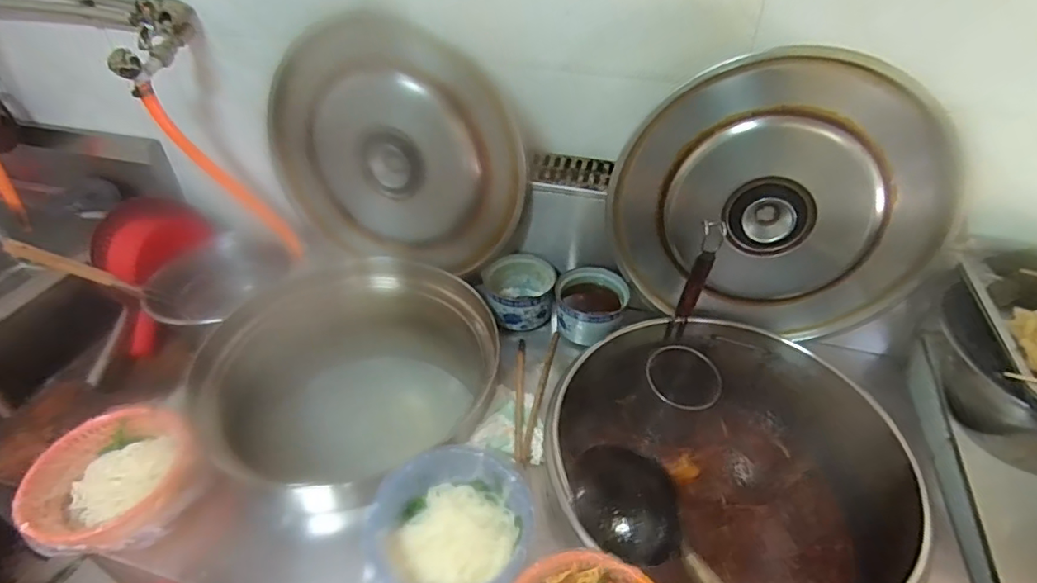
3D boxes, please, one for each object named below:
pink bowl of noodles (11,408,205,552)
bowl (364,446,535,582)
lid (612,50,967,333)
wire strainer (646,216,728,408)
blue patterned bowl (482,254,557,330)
[{"bbox_3d":[-0.503,0.242,0.686,0.170,0.077,0.177,0,41,0],"label":"pink bowl of noodles"},{"bbox_3d":[-0.077,0.276,0.629,0.185,0.071,0.176,27,47,28],"label":"bowl"},{"bbox_3d":[0.357,-0.114,0.782,0.440,0.419,0.111,12,31,13],"label":"lid"},{"bbox_3d":[0.256,0.032,0.821,0.109,0.275,0.085,-1,17,-2],"label":"wire strainer"},{"bbox_3d":[0.003,0.002,0.938,0.117,0.068,0.131,4,41,5],"label":"blue patterned bowl"}]

